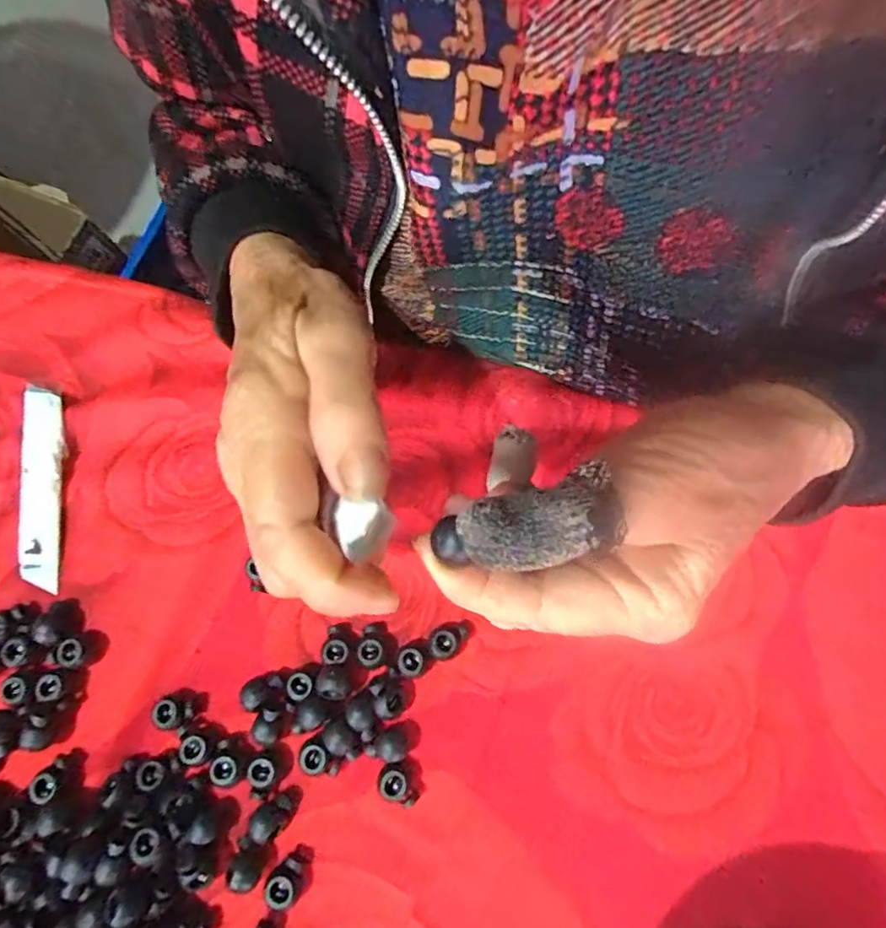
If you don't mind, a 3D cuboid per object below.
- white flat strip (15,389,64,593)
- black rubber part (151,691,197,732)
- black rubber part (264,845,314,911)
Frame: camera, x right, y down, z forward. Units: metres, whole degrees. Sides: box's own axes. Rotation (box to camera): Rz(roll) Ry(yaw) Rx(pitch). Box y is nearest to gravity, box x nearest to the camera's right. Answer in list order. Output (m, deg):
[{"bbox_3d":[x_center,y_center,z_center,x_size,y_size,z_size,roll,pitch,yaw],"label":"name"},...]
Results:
[{"bbox_3d":[-0.203,0.011,0.281,0.019,0.005,0.101,-2,79,-14],"label":"white flat strip"},{"bbox_3d":[-0.122,0.113,0.255,0.017,0.010,0.014,-25,75,-5],"label":"black rubber part"},{"bbox_3d":[-0.064,0.174,0.235,0.014,0.013,0.020,40,80,11],"label":"black rubber part"}]

